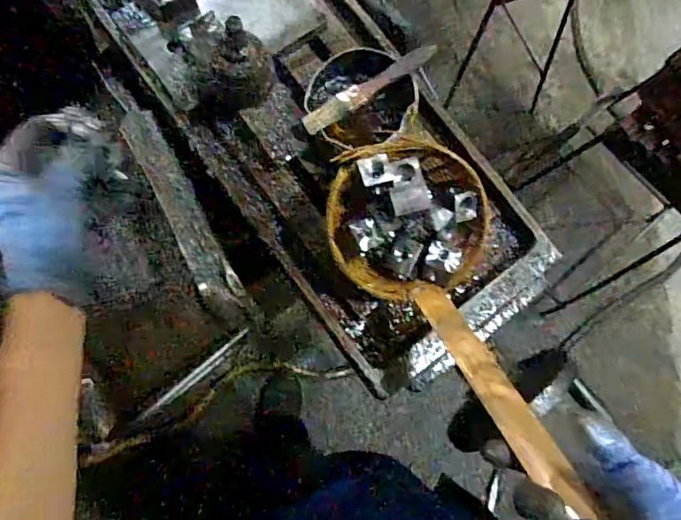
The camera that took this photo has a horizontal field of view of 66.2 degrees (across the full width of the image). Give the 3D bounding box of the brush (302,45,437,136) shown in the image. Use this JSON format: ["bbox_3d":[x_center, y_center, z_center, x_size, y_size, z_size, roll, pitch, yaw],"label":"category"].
[{"bbox_3d":[0.023,-0.158,0.485,0.132,0.009,0.021,-36,83,-11],"label":"brush"}]

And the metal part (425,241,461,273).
[{"bbox_3d":[0.087,-0.003,0.445,0.028,0.014,0.021,25,77,1],"label":"metal part"}]

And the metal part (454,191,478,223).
[{"bbox_3d":[0.110,-0.047,0.458,0.019,0.009,0.024,-4,78,-6],"label":"metal part"}]

